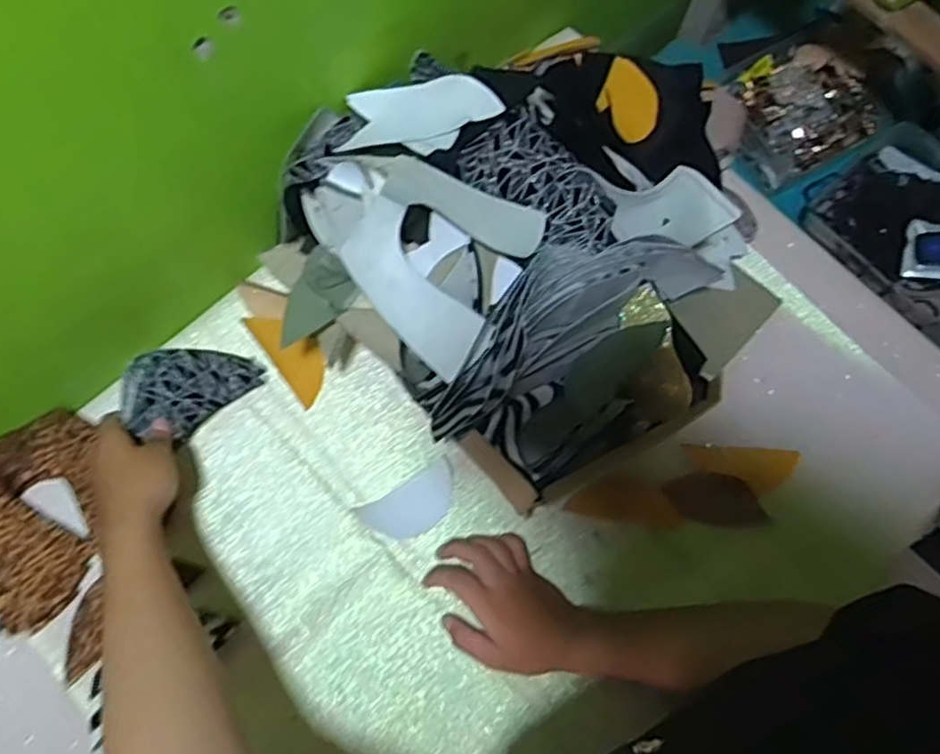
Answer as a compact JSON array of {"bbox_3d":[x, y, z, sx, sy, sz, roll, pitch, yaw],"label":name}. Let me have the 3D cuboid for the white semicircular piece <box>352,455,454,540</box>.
[{"bbox_3d":[-0.050,0.116,0.628,0.091,0.004,0.047,-30,85,-8],"label":"white semicircular piece"}]

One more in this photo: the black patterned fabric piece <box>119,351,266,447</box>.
[{"bbox_3d":[-0.240,0.002,0.607,0.116,0.012,0.074,-44,111,-37],"label":"black patterned fabric piece"}]

